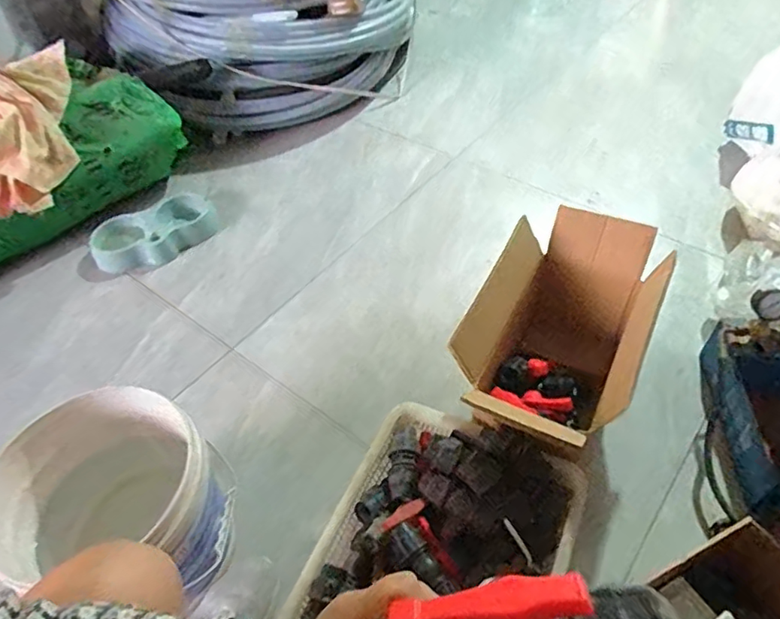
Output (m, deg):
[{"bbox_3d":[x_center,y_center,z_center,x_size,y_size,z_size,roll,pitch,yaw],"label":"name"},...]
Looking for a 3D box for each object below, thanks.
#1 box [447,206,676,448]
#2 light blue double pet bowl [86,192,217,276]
[{"bbox_3d":[0.268,0.056,0.909,0.239,0.233,0.411,20,52,20],"label":"box"},{"bbox_3d":[-0.525,-0.172,1.268,0.276,0.043,0.135,-31,56,-24],"label":"light blue double pet bowl"}]

